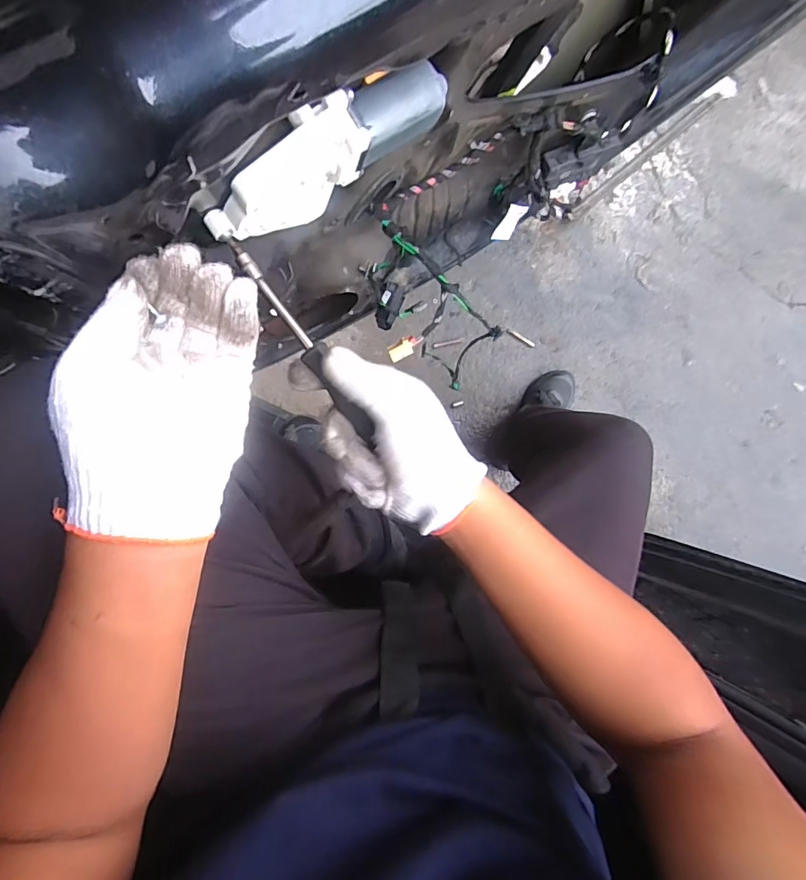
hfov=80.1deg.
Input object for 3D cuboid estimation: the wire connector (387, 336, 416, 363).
[{"bbox_3d":[0.000,-0.093,0.487,0.030,0.007,0.018,-28,91,-5],"label":"wire connector"}]

